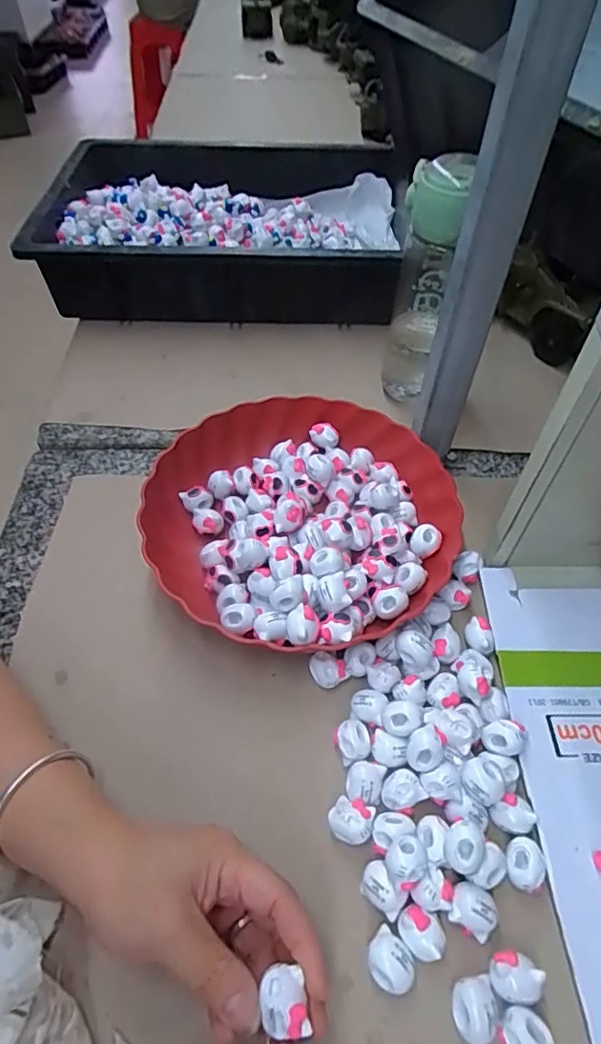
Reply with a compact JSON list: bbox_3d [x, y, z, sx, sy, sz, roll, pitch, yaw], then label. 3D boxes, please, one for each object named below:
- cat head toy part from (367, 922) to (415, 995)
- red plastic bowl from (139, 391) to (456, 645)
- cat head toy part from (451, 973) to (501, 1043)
[{"bbox_3d":[0.048,0.232,0.293,0.025,0.020,0.022,35,60,23],"label":"cat head toy part"},{"bbox_3d":[0.002,-0.008,0.447,0.237,0.055,0.230,0,53,0],"label":"red plastic bowl"},{"bbox_3d":[0.089,0.246,0.280,0.024,0.016,0.025,0,53,0],"label":"cat head toy part"}]

